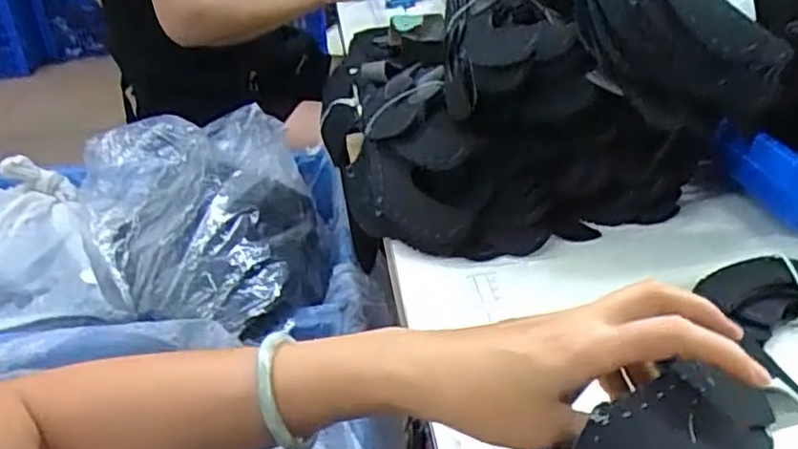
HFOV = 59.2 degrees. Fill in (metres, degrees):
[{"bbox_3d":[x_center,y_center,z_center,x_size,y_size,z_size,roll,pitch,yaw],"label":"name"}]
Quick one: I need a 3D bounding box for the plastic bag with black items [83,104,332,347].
[{"bbox_3d":[-0.225,0.001,0.799,0.269,0.138,0.271,-10,33,-11],"label":"plastic bag with black items"}]

